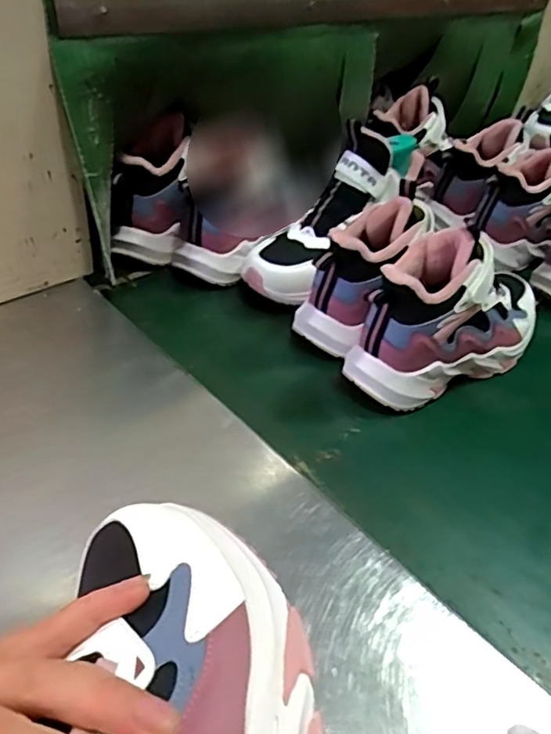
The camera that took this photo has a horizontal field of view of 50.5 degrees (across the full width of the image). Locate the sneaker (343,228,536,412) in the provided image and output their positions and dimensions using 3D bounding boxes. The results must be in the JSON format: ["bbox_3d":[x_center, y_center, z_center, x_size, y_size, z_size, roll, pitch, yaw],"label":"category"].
[{"bbox_3d":[0.176,-0.059,0.542,0.241,0.124,0.079,-19,46,-29],"label":"sneaker"}]

